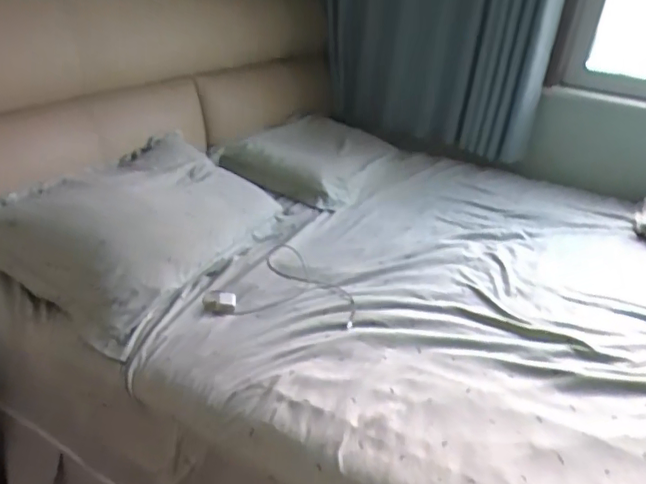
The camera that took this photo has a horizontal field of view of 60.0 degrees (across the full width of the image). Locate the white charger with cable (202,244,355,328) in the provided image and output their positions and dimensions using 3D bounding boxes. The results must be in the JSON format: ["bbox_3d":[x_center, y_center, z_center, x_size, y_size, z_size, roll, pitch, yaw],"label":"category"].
[{"bbox_3d":[-0.094,0.106,1.448,0.369,0.054,0.342,10,28,3],"label":"white charger with cable"}]

